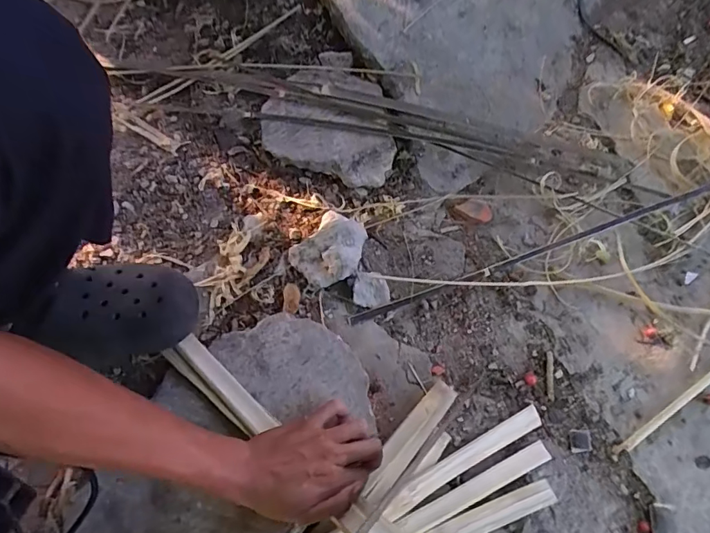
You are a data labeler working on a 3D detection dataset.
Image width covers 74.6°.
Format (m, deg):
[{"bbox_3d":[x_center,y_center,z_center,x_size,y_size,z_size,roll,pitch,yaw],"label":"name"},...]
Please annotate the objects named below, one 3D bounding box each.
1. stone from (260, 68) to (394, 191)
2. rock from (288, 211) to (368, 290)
[{"bbox_3d":[-0.046,-0.220,0.730,0.197,0.036,0.221,-7,70,-5],"label":"stone"},{"bbox_3d":[-0.032,-0.027,0.654,0.093,0.049,0.109,43,74,13],"label":"rock"}]

